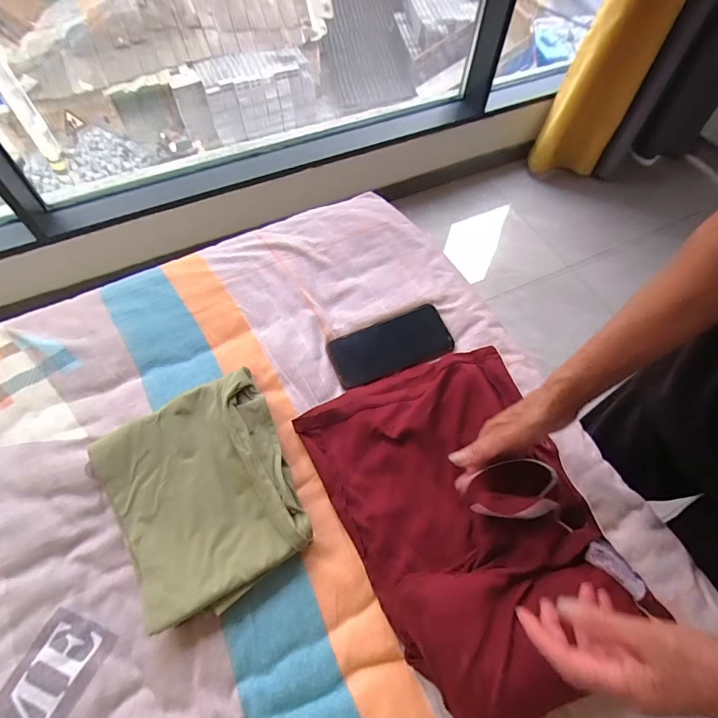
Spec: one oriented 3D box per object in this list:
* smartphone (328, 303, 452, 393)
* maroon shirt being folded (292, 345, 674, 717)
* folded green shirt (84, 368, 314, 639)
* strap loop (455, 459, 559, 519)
[{"bbox_3d":[0.042,-0.020,0.574,0.162,0.008,0.078,-20,63,-12],"label":"smartphone"},{"bbox_3d":[0.119,0.146,0.455,0.254,0.064,0.346,-24,64,-14],"label":"maroon shirt being folded"},{"bbox_3d":[-0.163,0.139,0.468,0.191,0.036,0.224,-30,65,-16],"label":"folded green shirt"},{"bbox_3d":[0.164,0.135,0.446,0.108,0.041,0.063,-20,63,-12],"label":"strap loop"}]

